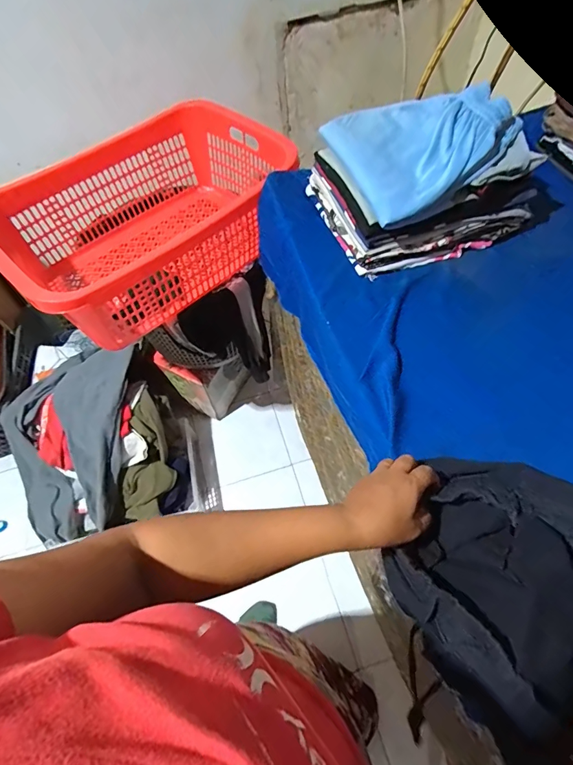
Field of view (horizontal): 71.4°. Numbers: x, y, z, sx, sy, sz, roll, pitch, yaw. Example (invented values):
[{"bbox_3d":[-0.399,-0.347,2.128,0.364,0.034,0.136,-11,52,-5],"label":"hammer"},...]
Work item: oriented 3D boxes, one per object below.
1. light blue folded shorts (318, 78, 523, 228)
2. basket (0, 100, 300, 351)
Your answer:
[{"bbox_3d":[0.226,-0.390,0.643,0.270,0.058,0.226,-22,61,-8],"label":"light blue folded shorts"},{"bbox_3d":[-0.295,-0.375,0.926,0.426,0.225,0.630,38,69,23],"label":"basket"}]

